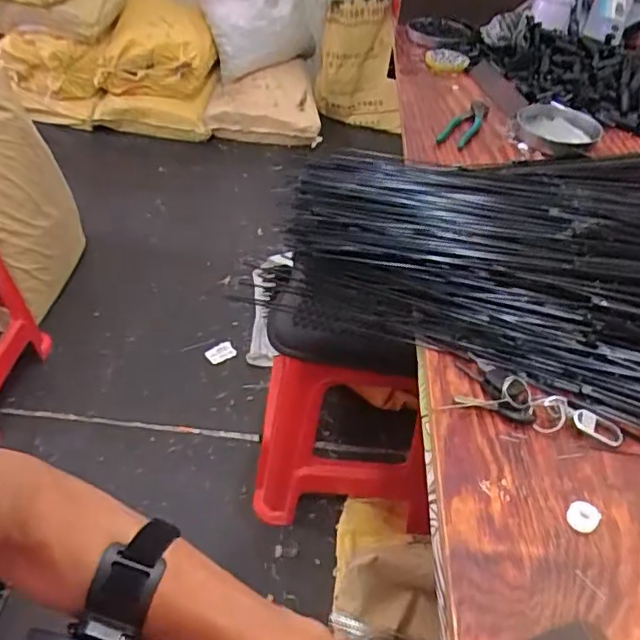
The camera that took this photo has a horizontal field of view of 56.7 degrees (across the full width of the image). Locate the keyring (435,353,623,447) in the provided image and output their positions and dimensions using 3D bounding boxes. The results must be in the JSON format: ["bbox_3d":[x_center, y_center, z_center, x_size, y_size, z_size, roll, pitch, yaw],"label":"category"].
[{"bbox_3d":[0.193,0.063,0.542,0.152,0.023,0.075,11,43,5],"label":"keyring"}]

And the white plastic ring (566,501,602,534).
[{"bbox_3d":[0.204,0.153,0.460,0.023,0.013,0.023,3,43,-3],"label":"white plastic ring"}]

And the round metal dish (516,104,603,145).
[{"bbox_3d":[0.386,-0.318,0.960,0.111,0.021,0.127,-19,49,-25],"label":"round metal dish"}]

